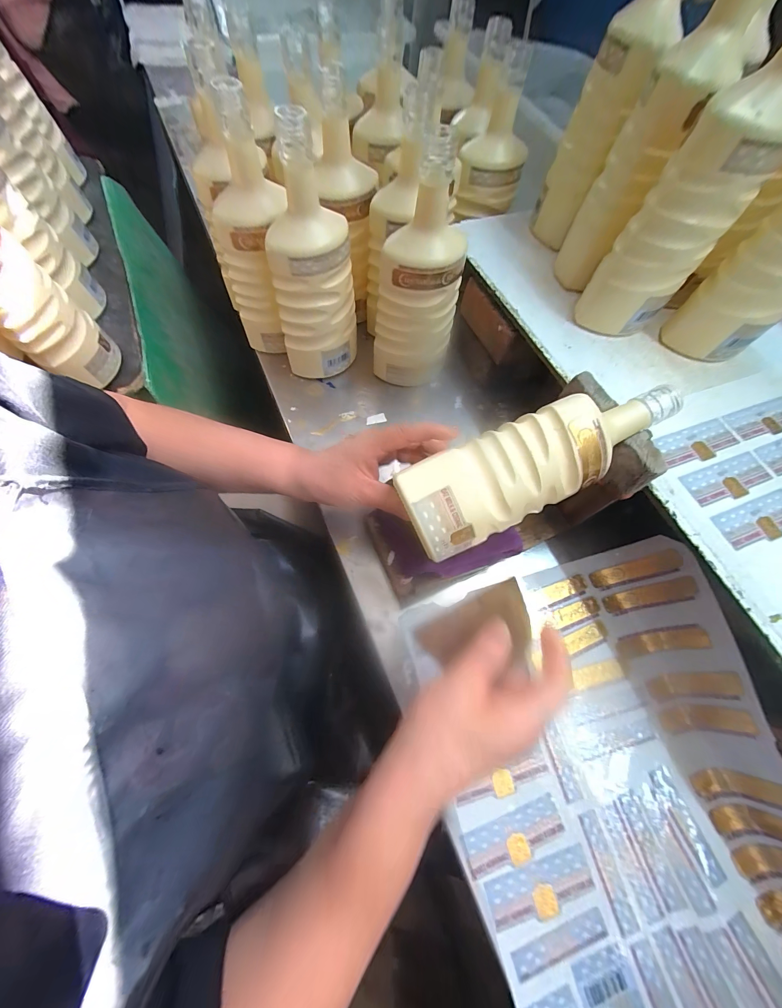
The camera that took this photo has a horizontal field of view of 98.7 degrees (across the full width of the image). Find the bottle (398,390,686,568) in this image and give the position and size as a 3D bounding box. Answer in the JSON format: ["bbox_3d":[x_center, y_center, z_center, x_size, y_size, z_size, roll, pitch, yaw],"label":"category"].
[{"bbox_3d":[0.129,-0.036,0.285,0.239,0.065,0.070,-24,71,0],"label":"bottle"}]

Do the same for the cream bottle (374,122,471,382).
[{"bbox_3d":[0.031,-0.245,0.406,0.085,0.223,0.076,24,71,8],"label":"cream bottle"}]

